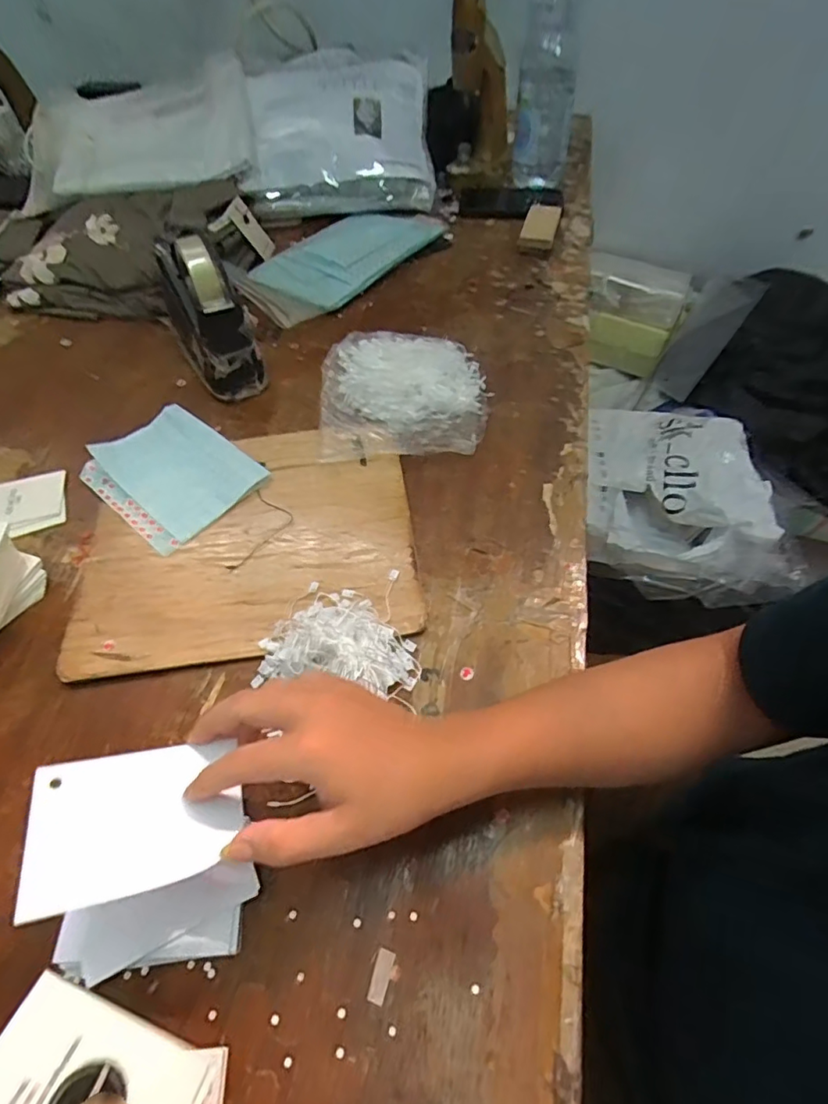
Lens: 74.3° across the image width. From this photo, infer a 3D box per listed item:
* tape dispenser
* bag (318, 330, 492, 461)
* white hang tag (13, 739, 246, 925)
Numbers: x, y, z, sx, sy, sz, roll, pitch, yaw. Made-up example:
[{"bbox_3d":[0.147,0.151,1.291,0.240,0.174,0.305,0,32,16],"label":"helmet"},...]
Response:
[{"bbox_3d":[-0.230,-0.263,0.605,0.075,0.117,0.166,-21,56,-12],"label":"tape dispenser"},{"bbox_3d":[-0.009,-0.169,0.578,0.172,0.035,0.167,-3,54,0],"label":"bag"},{"bbox_3d":[-0.143,0.137,0.284,0.097,0.007,0.070,-2,47,-22],"label":"white hang tag"}]

